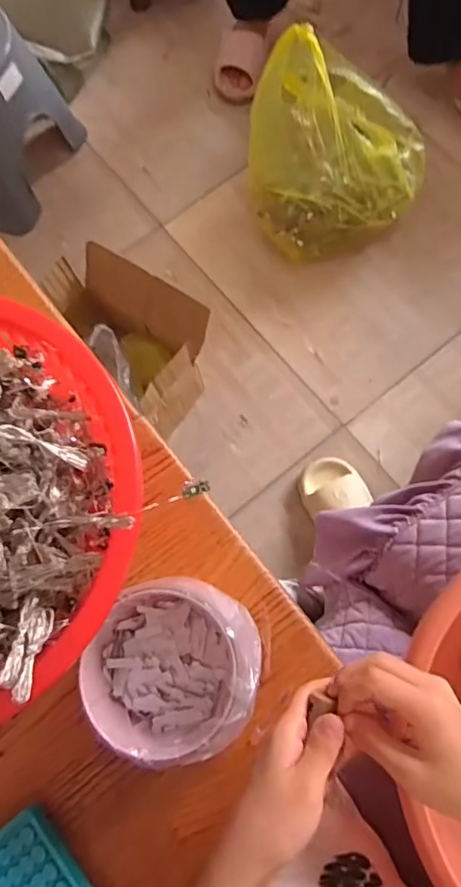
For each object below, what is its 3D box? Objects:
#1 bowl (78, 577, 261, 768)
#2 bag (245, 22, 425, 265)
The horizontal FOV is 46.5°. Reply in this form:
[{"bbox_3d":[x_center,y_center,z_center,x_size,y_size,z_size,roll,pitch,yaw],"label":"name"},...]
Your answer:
[{"bbox_3d":[-0.042,0.166,0.408,0.119,0.064,0.120,0,77,1],"label":"bowl"},{"bbox_3d":[0.200,-0.545,1.011,0.311,0.334,0.254,-15,75,-1],"label":"bag"}]

